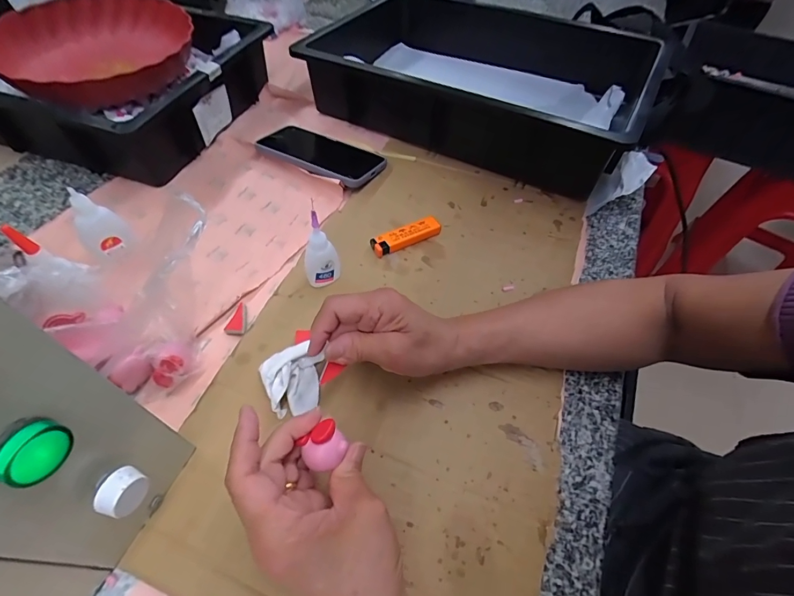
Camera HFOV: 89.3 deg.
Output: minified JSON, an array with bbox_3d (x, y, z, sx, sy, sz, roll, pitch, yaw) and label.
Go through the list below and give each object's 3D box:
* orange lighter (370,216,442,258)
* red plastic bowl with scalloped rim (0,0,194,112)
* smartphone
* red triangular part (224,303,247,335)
[{"bbox_3d":[0.010,-0.068,0.444,0.078,0.015,0.021,-23,57,-18],"label":"orange lighter"},{"bbox_3d":[-0.400,-0.338,0.545,0.233,0.061,0.232,1,53,-1],"label":"red plastic bowl with scalloped rim"},{"bbox_3d":[-0.104,-0.190,0.529,0.174,0.015,0.084,24,43,17],"label":"smartphone"},{"bbox_3d":[-0.151,0.019,0.383,0.019,0.004,0.035,3,53,0],"label":"red triangular part"}]

